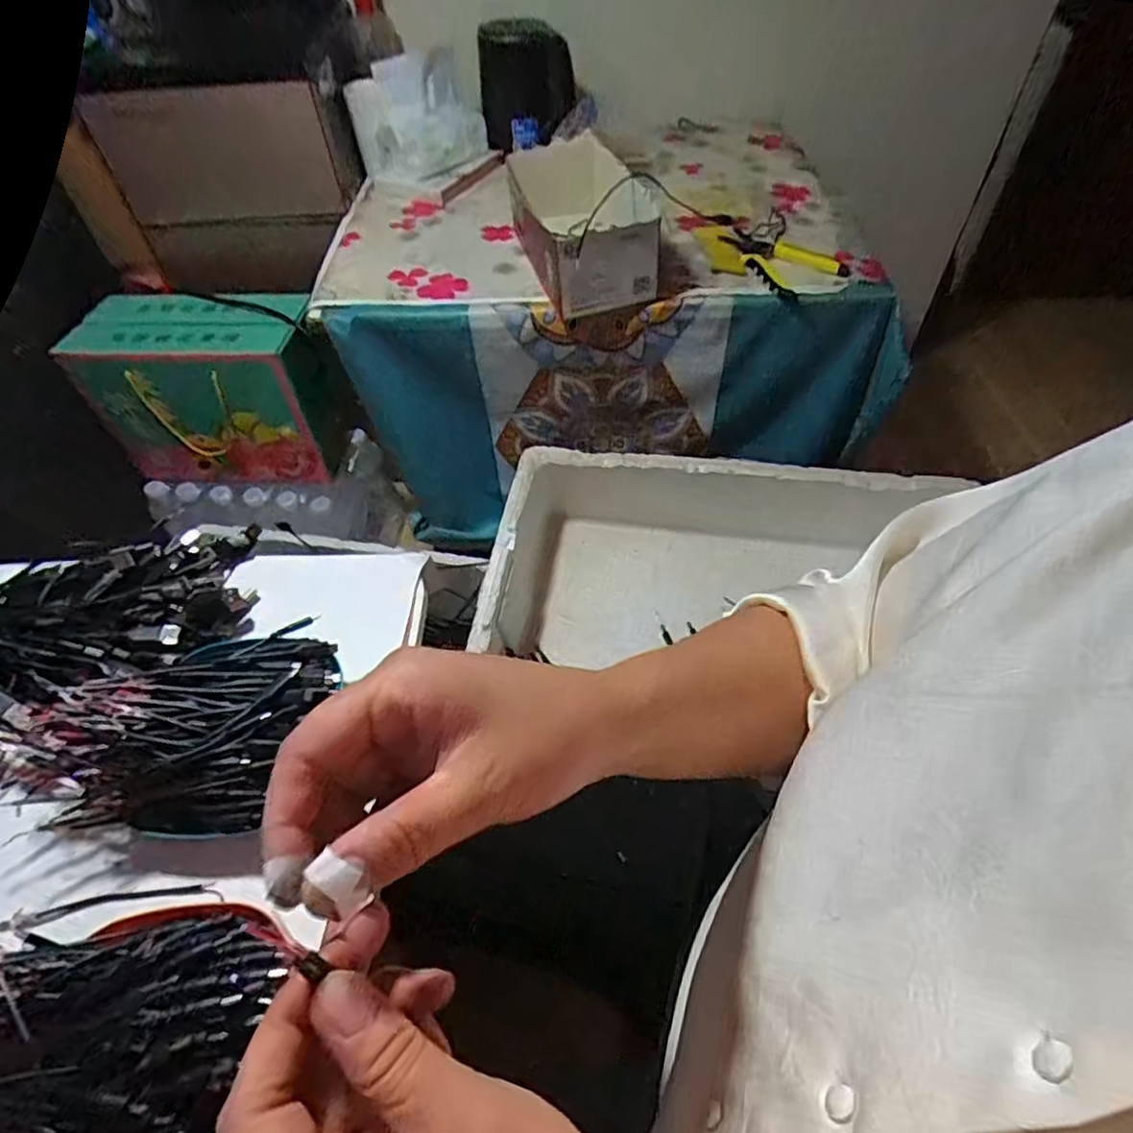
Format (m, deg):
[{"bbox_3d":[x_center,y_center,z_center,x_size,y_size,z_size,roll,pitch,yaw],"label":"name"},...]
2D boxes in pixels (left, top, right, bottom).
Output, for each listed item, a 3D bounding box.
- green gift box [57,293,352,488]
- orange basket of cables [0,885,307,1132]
[{"bbox_3d":[-0.527,-0.270,0.983,0.348,0.241,0.136,2,52,4],"label":"green gift box"},{"bbox_3d":[-0.242,0.237,0.315,0.198,0.072,0.143,5,52,6],"label":"orange basket of cables"}]

